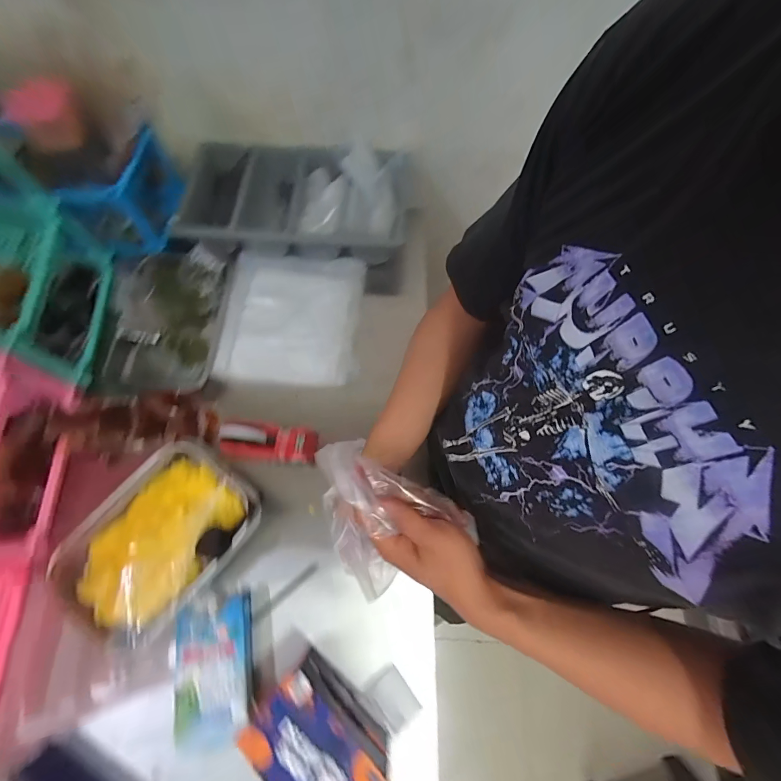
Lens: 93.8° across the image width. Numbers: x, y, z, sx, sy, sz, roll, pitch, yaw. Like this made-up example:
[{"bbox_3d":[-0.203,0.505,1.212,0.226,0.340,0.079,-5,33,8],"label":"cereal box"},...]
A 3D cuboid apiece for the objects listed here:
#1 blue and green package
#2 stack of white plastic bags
[{"bbox_3d":[-0.280,0.425,0.566,0.119,0.039,0.193,-10,70,-5],"label":"blue and green package"},{"bbox_3d":[-0.211,-0.158,0.794,0.286,0.066,0.304,4,78,-6],"label":"stack of white plastic bags"}]

